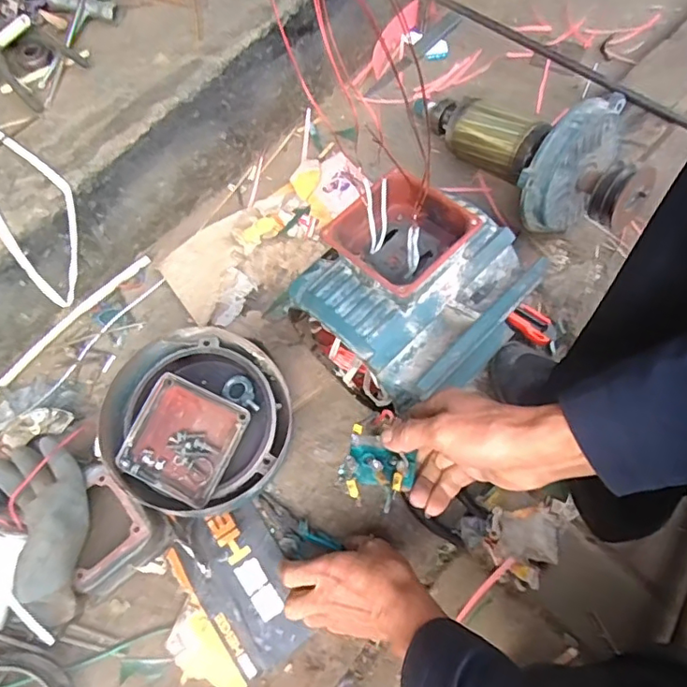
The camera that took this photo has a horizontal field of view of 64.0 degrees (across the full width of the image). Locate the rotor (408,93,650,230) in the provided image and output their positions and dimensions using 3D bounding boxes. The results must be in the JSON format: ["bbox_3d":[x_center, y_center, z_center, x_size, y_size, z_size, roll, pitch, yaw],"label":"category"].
[{"bbox_3d":[0.215,-0.248,0.699,0.139,0.142,0.312,-41,55,-14],"label":"rotor"}]

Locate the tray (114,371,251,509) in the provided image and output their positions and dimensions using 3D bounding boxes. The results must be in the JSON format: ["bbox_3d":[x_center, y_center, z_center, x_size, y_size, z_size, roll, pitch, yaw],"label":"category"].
[{"bbox_3d":[-0.168,0.098,0.571,0.109,0.024,0.108,24,70,12],"label":"tray"}]

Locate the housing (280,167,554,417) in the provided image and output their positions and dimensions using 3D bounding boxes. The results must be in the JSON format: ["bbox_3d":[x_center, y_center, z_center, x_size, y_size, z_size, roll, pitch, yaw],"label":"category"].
[{"bbox_3d":[0.070,-0.053,0.558,0.188,0.189,0.173,-43,72,-14],"label":"housing"}]

